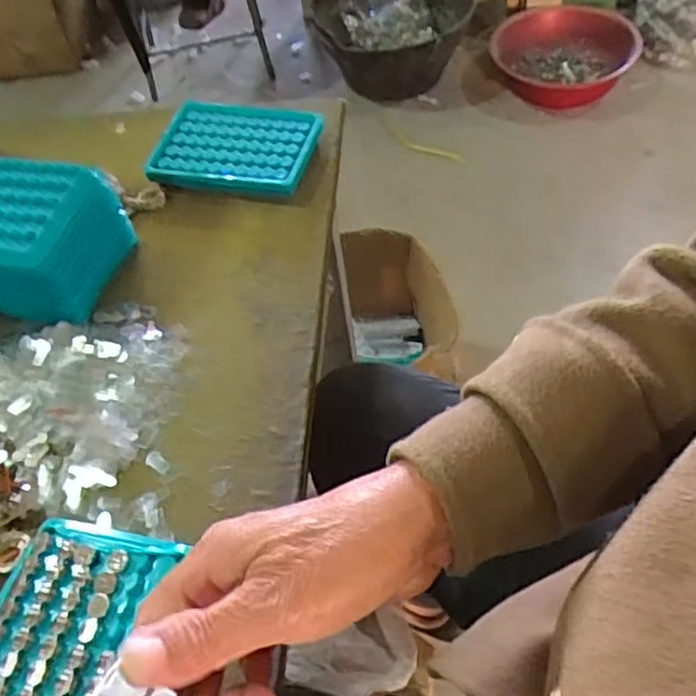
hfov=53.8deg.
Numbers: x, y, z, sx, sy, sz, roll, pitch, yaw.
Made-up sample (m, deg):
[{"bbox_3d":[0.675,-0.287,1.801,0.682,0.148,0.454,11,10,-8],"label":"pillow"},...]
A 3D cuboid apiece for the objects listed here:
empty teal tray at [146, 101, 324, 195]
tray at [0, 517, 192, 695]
[{"bbox_3d":[-0.094,-0.169,0.583,0.128,0.024,0.094,8,54,10],"label":"empty teal tray"},{"bbox_3d":[-0.134,0.154,0.335,0.096,0.027,0.127,9,54,11],"label":"tray"}]

